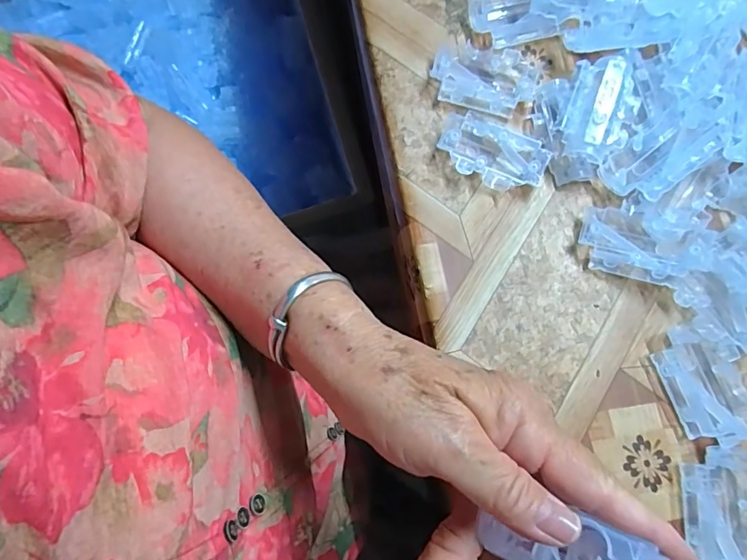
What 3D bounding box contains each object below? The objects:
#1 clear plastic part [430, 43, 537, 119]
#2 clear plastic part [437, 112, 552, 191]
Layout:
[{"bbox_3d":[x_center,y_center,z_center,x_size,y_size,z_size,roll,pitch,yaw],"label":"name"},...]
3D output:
[{"bbox_3d":[0.073,-0.135,0.312,0.067,0.010,0.043,17,79,4],"label":"clear plastic part"},{"bbox_3d":[0.075,-0.081,0.300,0.069,0.013,0.038,29,80,6],"label":"clear plastic part"}]

